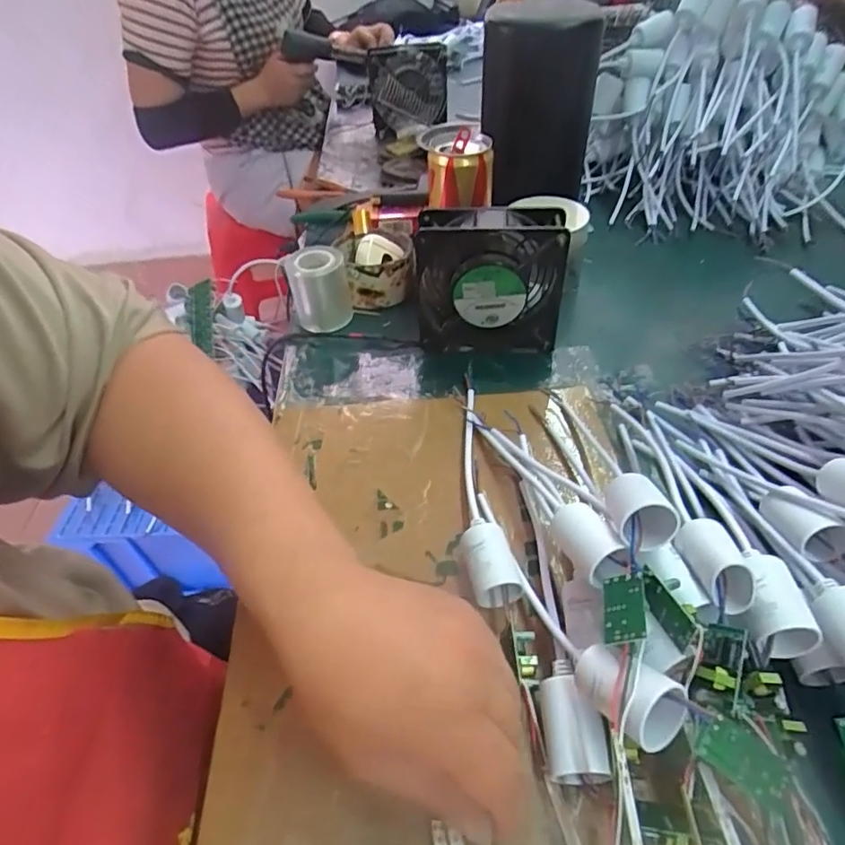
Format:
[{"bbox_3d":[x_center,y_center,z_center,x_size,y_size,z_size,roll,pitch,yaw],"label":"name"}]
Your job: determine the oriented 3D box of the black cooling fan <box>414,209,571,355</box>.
[{"bbox_3d":[0.057,-0.118,0.489,0.124,0.124,0.047,0,45,6],"label":"black cooling fan"}]

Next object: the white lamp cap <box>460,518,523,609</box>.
[{"bbox_3d":[0.039,0.084,0.341,0.027,0.029,0.047,-11,46,-6],"label":"white lamp cap"}]

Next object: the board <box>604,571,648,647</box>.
[{"bbox_3d":[0.096,0.088,0.267,0.020,0.006,0.036,-27,27,32],"label":"board"}]

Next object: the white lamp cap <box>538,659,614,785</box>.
[{"bbox_3d":[0.073,0.147,0.278,0.028,0.028,0.050,0,46,6],"label":"white lamp cap"}]

